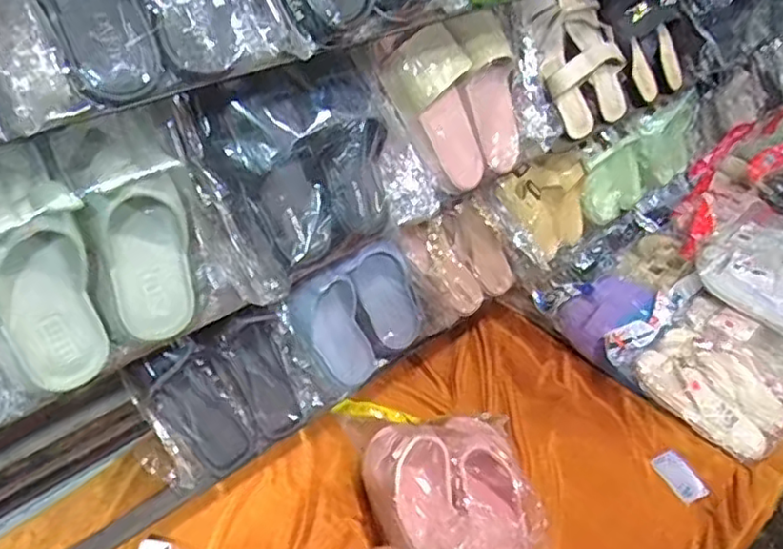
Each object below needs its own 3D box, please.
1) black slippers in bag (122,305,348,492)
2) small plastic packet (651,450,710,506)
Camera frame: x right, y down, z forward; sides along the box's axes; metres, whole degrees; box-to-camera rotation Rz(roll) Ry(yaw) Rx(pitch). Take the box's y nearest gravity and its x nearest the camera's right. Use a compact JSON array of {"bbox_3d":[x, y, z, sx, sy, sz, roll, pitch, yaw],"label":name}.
[{"bbox_3d":[-0.195,0.129,0.830,0.235,0.070,0.188,-28,93,-32],"label":"black slippers in bag"},{"bbox_3d":[0.419,0.294,0.951,0.041,0.005,0.076,-37,68,-6],"label":"small plastic packet"}]

